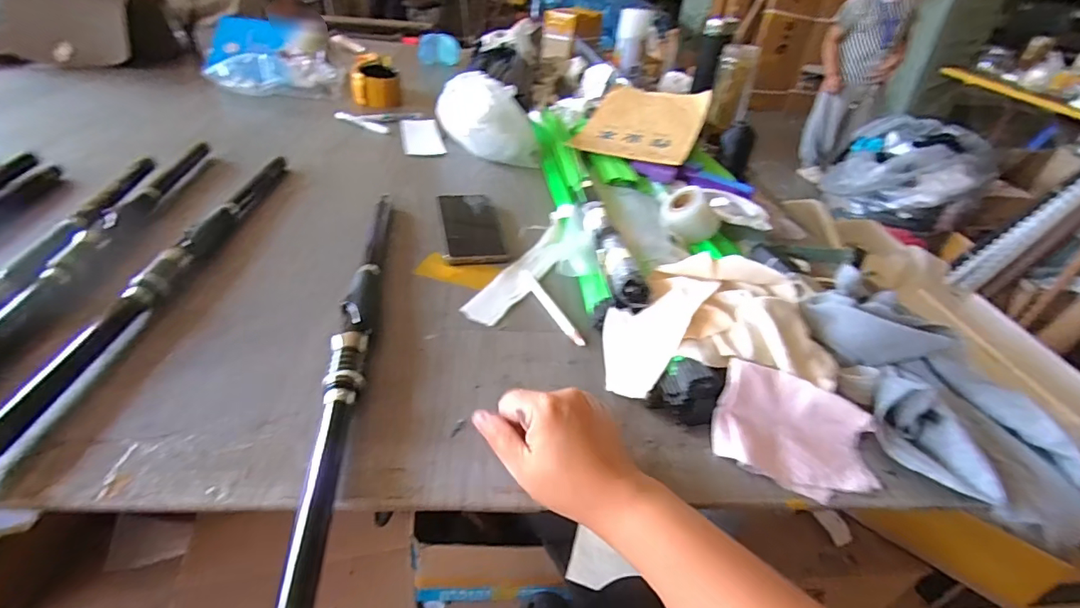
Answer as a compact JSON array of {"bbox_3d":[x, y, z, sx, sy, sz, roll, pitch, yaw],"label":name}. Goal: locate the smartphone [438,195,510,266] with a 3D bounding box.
[{"bbox_3d":[-0.086,-0.098,0.628,0.073,0.016,0.149,-3,38,-13],"label":"smartphone"}]

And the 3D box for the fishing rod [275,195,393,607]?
[{"bbox_3d":[-0.160,0.042,0.420,0.027,0.021,0.562,-1,36,-10],"label":"fishing rod"}]

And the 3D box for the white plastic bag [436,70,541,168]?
[{"bbox_3d":[-0.080,-0.312,0.824,0.122,0.104,0.160,-17,43,-29],"label":"white plastic bag"}]

